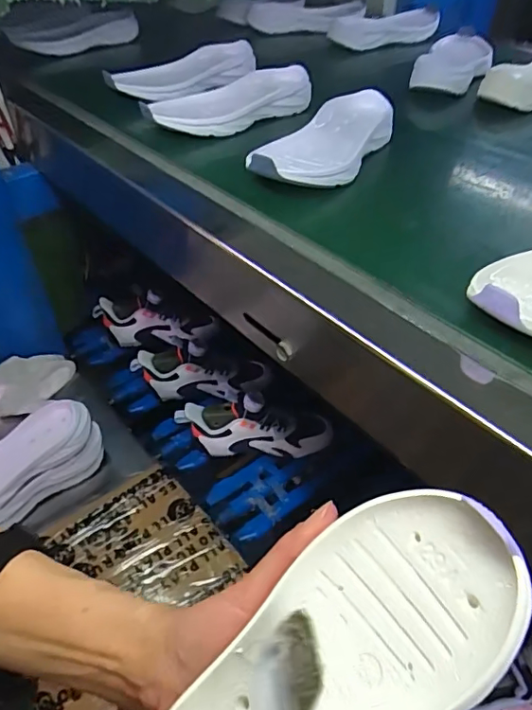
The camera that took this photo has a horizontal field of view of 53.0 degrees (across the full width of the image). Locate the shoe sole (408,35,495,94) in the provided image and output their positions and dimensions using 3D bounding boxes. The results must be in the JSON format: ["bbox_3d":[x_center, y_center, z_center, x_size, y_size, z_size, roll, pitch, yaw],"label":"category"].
[{"bbox_3d":[0.259,-0.401,0.723,0.084,0.025,0.208,18,47,17],"label":"shoe sole"}]

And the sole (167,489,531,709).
[{"bbox_3d":[0.019,0.131,0.226,0.192,0.028,0.077,-40,48,8],"label":"sole"}]

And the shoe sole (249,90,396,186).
[{"bbox_3d":[0.059,-0.209,0.515,0.091,0.035,0.196,18,47,18],"label":"shoe sole"}]

